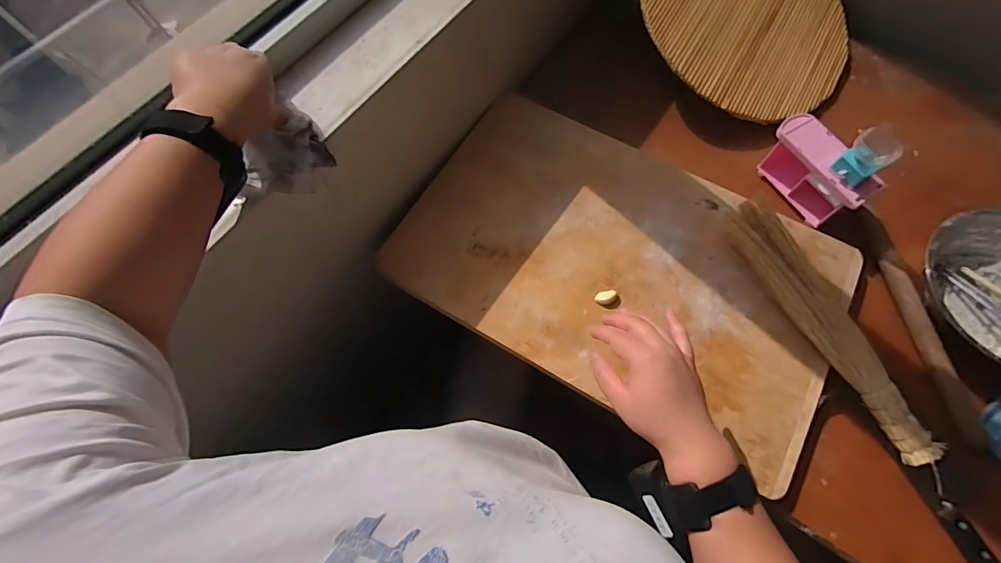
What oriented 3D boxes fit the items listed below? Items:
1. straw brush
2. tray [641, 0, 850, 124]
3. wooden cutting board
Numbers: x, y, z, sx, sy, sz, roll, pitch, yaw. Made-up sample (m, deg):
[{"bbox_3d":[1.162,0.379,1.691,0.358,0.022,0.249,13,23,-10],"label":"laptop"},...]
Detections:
[{"bbox_3d":[0.413,0.055,0.598,0.060,0.063,0.367,-28,70,-11],"label":"straw brush"},{"bbox_3d":[0.407,-0.442,0.772,0.373,0.010,0.363,36,75,-5],"label":"tray"},{"bbox_3d":[0.166,-0.030,0.654,0.591,0.034,0.375,29,70,11],"label":"wooden cutting board"}]

